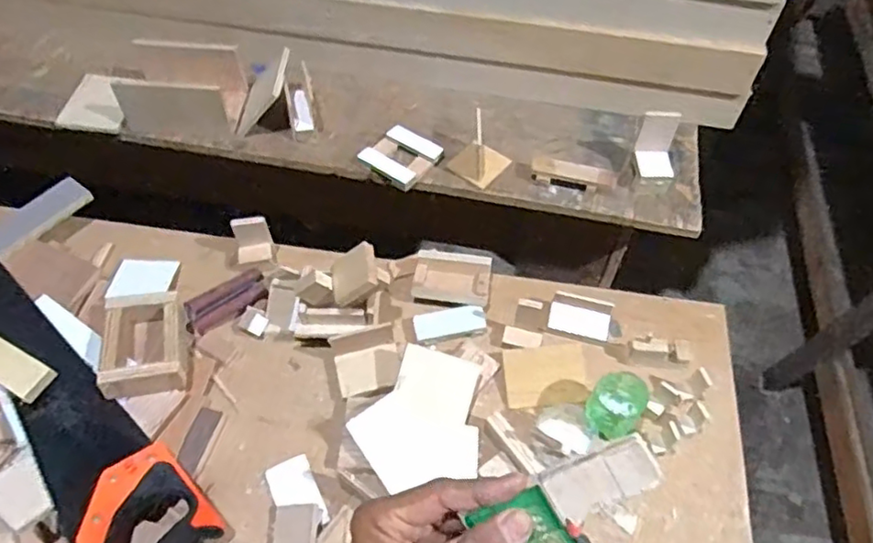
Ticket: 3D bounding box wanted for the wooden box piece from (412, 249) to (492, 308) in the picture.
[{"bbox_3d":[0.021,0.008,0.821,0.097,0.033,0.078,7,55,4],"label":"wooden box piece"}]

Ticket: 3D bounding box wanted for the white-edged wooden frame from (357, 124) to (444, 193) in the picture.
[{"bbox_3d":[-0.053,-0.168,0.931,0.092,0.026,0.096,31,60,19],"label":"white-edged wooden frame"}]

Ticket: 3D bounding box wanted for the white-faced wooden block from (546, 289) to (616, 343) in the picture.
[{"bbox_3d":[0.185,0.055,0.795,0.077,0.018,0.049,13,56,8],"label":"white-faced wooden block"}]

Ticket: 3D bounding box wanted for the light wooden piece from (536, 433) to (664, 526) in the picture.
[{"bbox_3d":[0.084,0.105,0.319,0.056,0.005,0.029,-35,85,12],"label":"light wooden piece"}]

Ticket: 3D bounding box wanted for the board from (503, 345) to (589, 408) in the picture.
[{"bbox_3d":[0.133,0.125,0.756,0.095,0.011,0.074,-2,55,-2],"label":"board"}]

